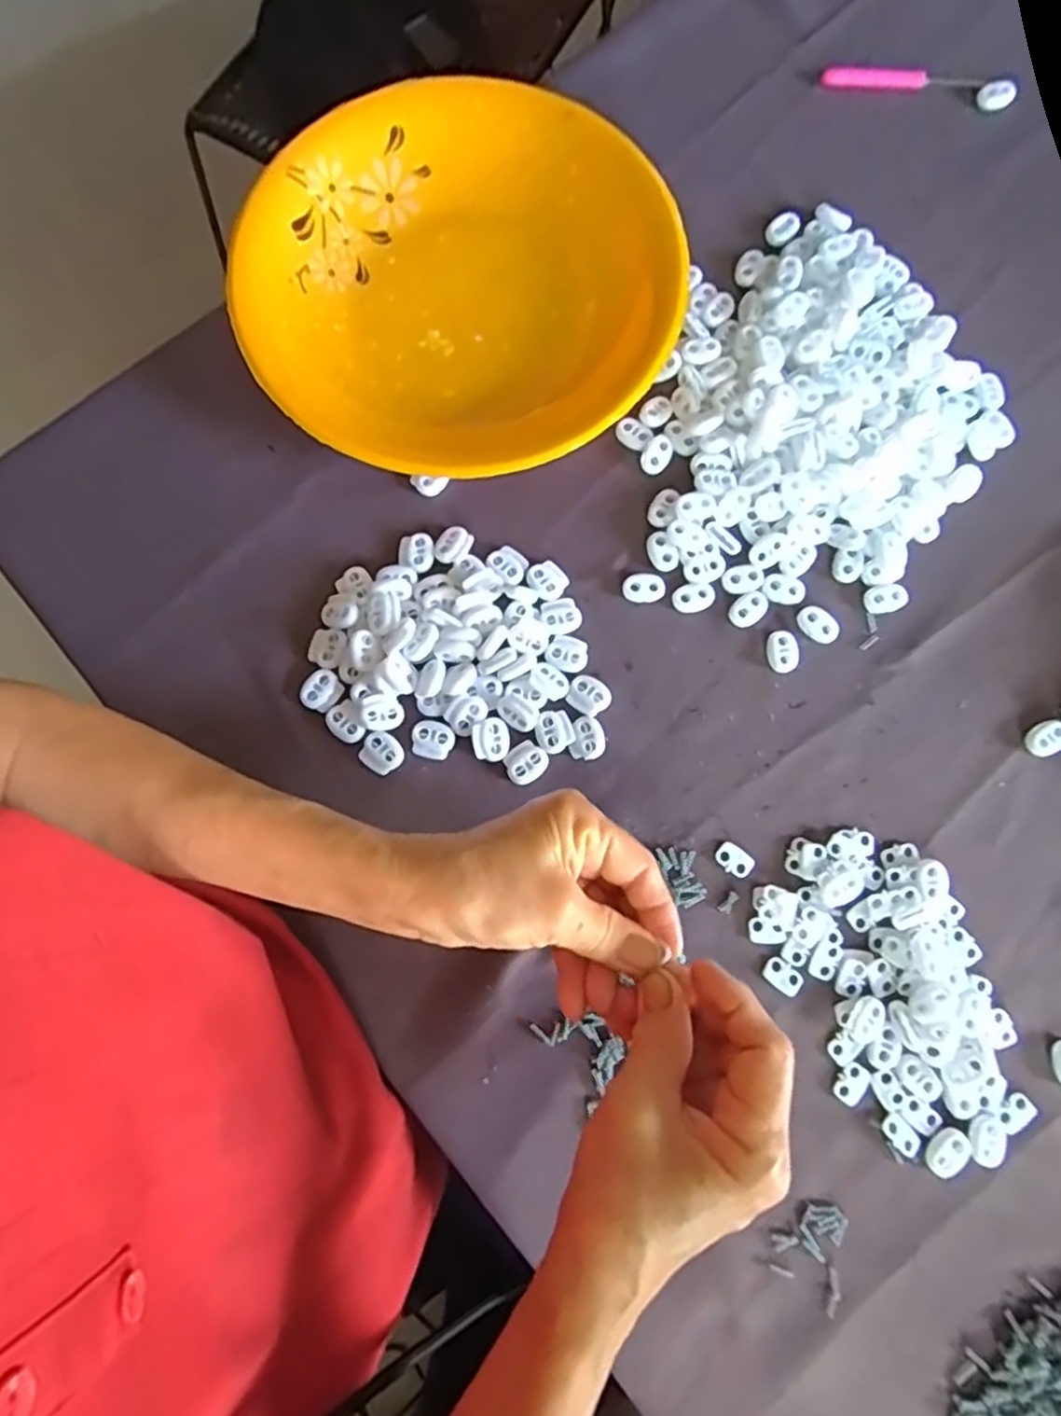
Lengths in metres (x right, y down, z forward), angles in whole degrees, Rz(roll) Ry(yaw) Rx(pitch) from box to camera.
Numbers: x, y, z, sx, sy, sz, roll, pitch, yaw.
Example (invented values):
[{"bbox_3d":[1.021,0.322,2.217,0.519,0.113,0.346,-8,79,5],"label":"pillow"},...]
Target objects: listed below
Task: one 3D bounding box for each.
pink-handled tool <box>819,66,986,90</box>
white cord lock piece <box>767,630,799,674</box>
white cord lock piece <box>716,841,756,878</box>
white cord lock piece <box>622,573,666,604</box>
[{"bbox_3d":[0.232,-0.395,0.434,0.098,0.008,0.011,2,79,0],"label":"pink-handled tool"},{"bbox_3d":[0.135,-0.031,0.370,0.016,0.004,0.022,-7,79,-2],"label":"white cord lock piece"},{"bbox_3d":[0.104,0.077,0.350,0.019,0.004,0.013,33,80,6],"label":"white cord lock piece"},{"bbox_3d":[0.062,-0.065,0.377,0.022,0.005,0.015,3,79,0],"label":"white cord lock piece"}]

